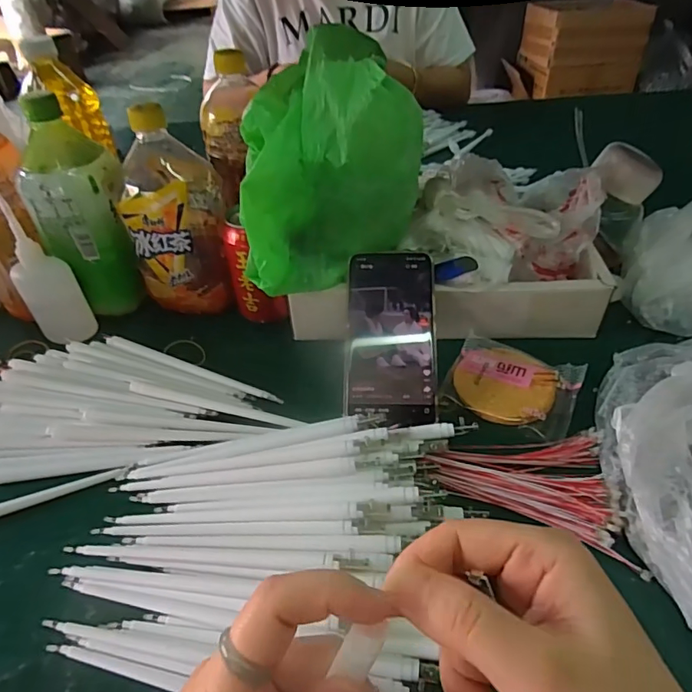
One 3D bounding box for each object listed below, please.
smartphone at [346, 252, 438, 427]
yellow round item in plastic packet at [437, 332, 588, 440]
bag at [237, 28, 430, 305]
[{"bbox_3d":[0.039,-0.010,0.423,0.075,0.009,0.152,-2,72,5],"label":"smartphone"},{"bbox_3d":[0.146,0.032,0.430,0.103,0.014,0.093,19,53,22],"label":"yellow round item in plastic packet"},{"bbox_3d":[-0.014,-0.142,0.410,0.154,0.180,0.085,-11,43,-7],"label":"bag"}]

